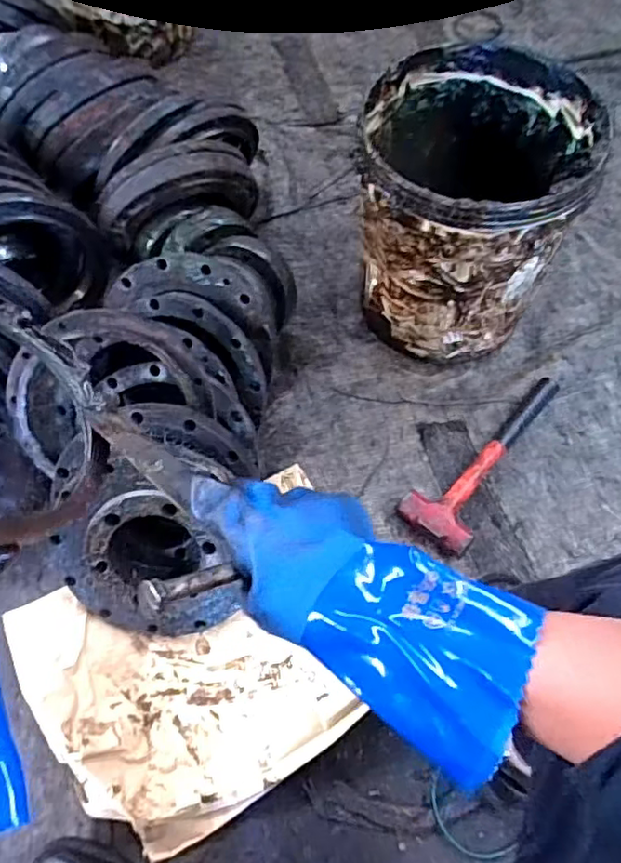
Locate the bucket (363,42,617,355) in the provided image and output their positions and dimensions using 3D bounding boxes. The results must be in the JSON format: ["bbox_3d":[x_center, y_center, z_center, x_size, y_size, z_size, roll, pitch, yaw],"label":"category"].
[{"bbox_3d":[0.211,-0.305,0.874,0.272,0.314,0.290,0,63,0],"label":"bucket"}]

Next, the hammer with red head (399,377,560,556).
[{"bbox_3d":[0.259,0.029,0.873,0.099,0.033,0.319,36,69,17],"label":"hammer with red head"}]

